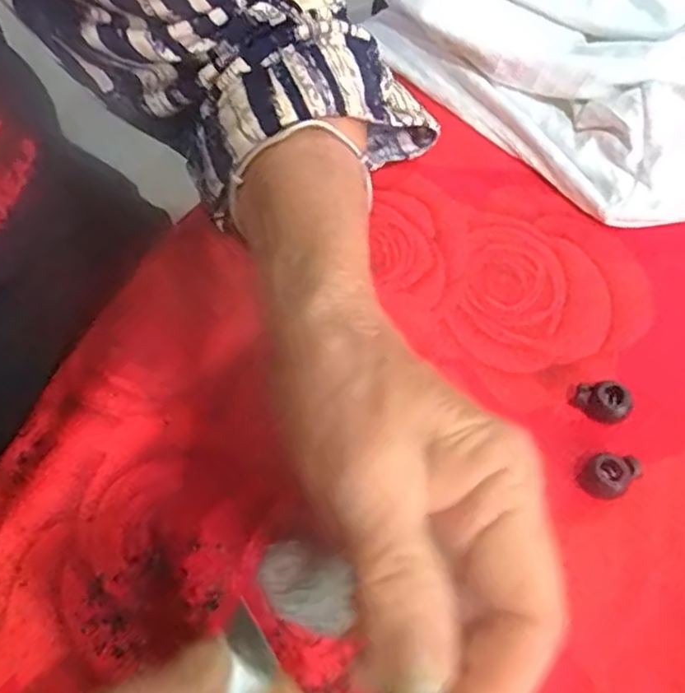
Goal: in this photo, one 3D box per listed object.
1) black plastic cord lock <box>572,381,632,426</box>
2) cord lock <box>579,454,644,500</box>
[{"bbox_3d":[0.095,0.020,0.241,0.013,0.011,0.018,-37,63,-18],"label":"black plastic cord lock"},{"bbox_3d":[0.091,0.044,0.226,0.020,0.010,0.015,-37,63,-18],"label":"cord lock"}]

